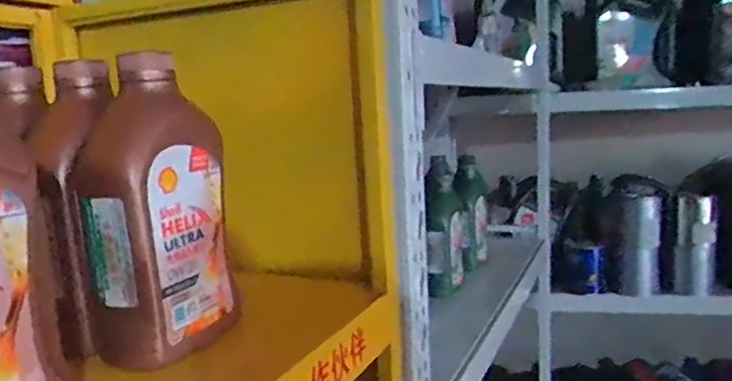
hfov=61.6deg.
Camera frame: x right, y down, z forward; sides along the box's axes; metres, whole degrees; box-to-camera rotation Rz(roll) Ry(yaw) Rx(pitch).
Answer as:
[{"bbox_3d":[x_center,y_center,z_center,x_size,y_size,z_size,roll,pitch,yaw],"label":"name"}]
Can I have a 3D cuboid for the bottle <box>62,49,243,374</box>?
[{"bbox_3d":[-0.162,0.014,0.456,0.080,0.201,0.110,0,9,24],"label":"bottle"}]

